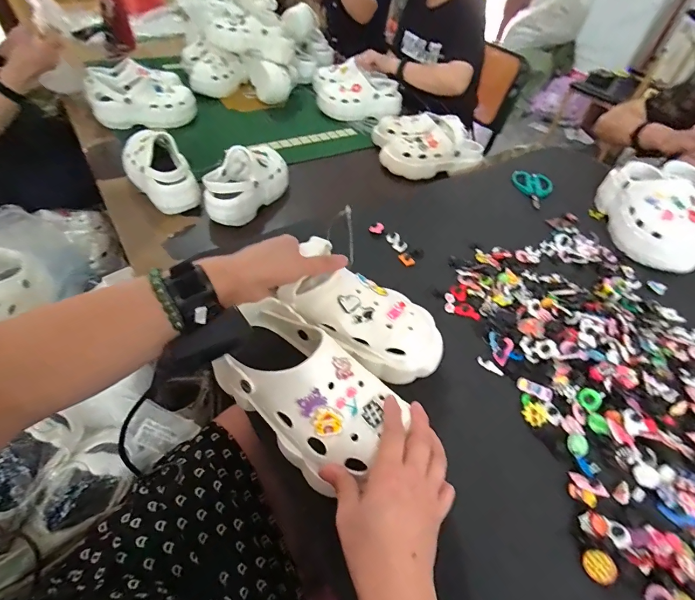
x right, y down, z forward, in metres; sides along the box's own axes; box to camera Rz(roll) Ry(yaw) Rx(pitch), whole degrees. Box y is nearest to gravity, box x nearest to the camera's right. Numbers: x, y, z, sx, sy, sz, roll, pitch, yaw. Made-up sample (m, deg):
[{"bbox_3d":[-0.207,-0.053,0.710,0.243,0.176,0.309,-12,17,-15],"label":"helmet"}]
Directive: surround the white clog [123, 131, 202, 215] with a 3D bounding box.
[{"bbox_3d":[-0.417,-0.286,0.836,0.111,0.101,0.209,-25,56,-25],"label":"white clog"}]

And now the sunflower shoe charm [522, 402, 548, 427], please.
[{"bbox_3d":[0.232,0.140,0.469,0.026,0.004,0.027,3,48,-3],"label":"sunflower shoe charm"}]

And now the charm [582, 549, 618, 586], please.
[{"bbox_3d":[0.242,0.256,0.366,0.024,0.012,0.028,-14,52,-18],"label":"charm"}]

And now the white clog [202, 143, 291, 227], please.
[{"bbox_3d":[-0.219,-0.270,0.853,0.097,0.110,0.240,22,50,14],"label":"white clog"}]

